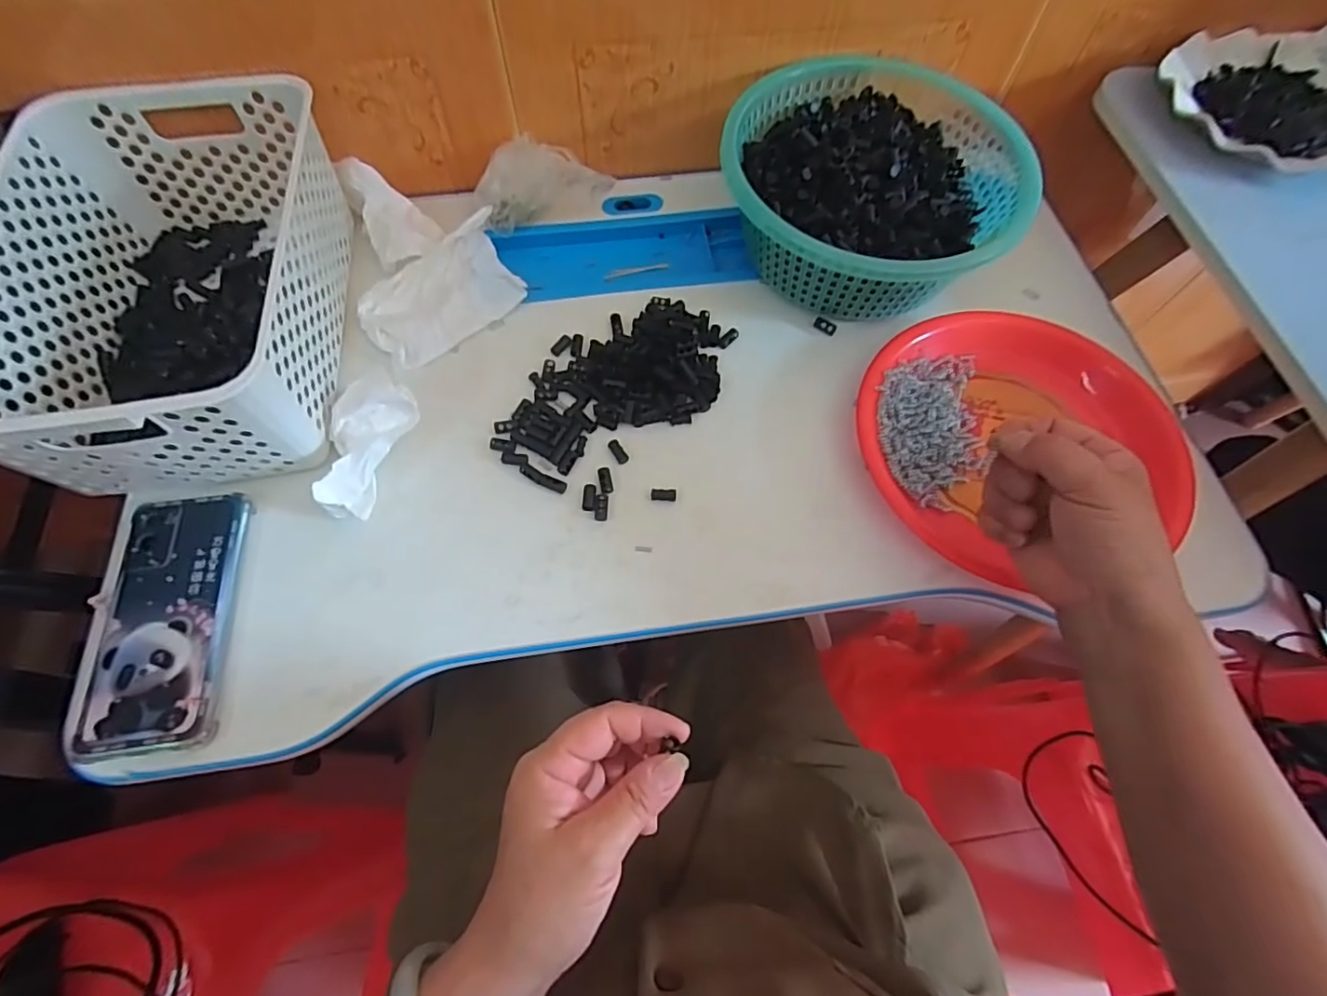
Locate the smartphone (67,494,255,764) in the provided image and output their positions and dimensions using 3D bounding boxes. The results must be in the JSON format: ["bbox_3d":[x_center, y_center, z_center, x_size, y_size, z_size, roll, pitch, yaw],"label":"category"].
[{"bbox_3d":[-0.311,0.075,0.369,0.071,0.013,0.159,-7,66,-5],"label":"smartphone"}]

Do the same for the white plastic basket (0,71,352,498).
[{"bbox_3d":[-0.348,-0.159,0.417,0.199,0.101,0.304,-11,66,-7],"label":"white plastic basket"}]

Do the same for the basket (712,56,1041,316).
[{"bbox_3d":[0.163,-0.243,0.481,0.224,0.082,0.214,1,65,-1],"label":"basket"}]

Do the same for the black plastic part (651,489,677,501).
[{"bbox_3d":[0.000,-0.002,0.415,0.017,0.005,0.008,1,65,-1],"label":"black plastic part"}]

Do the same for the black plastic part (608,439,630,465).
[{"bbox_3d":[-0.033,-0.034,0.429,0.009,0.004,0.021,-29,69,-14],"label":"black plastic part"}]

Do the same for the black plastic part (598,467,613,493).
[{"bbox_3d":[-0.041,-0.013,0.418,0.009,0.004,0.021,-12,66,-7],"label":"black plastic part"}]

